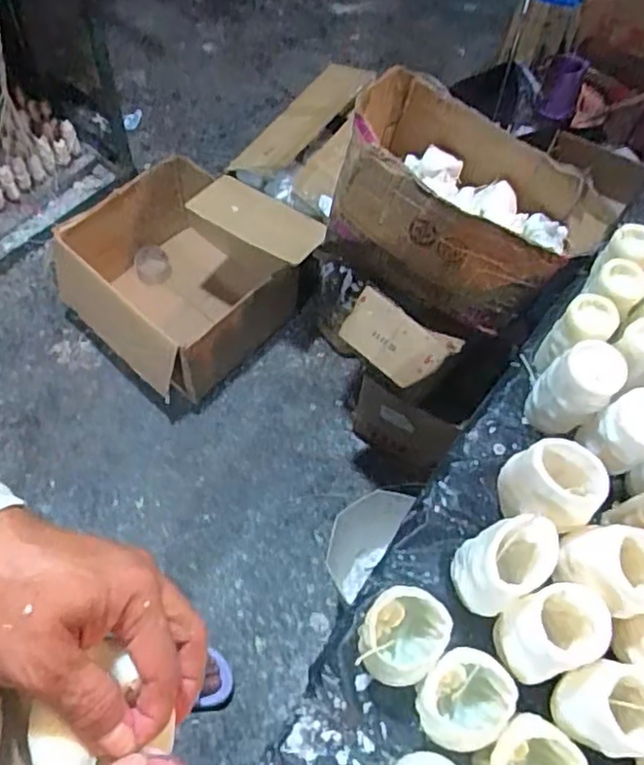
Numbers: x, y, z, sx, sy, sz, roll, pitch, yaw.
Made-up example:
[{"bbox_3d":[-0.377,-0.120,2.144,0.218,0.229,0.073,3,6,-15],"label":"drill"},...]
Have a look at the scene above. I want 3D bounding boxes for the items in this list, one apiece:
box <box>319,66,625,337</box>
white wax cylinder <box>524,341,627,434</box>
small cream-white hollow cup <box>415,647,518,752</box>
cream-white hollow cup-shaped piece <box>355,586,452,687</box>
[{"bbox_3d":[0.205,-0.282,1.004,0.403,0.188,0.255,30,63,12],"label":"box"},{"bbox_3d":[0.260,0.004,0.663,0.064,0.114,0.064,2,61,-3],"label":"white wax cylinder"},{"bbox_3d":[0.118,0.267,0.542,0.079,0.050,0.070,-39,70,-22],"label":"small cream-white hollow cup"},{"bbox_3d":[0.067,0.219,0.555,0.069,0.058,0.084,41,66,17],"label":"cream-white hollow cup-shaped piece"}]

